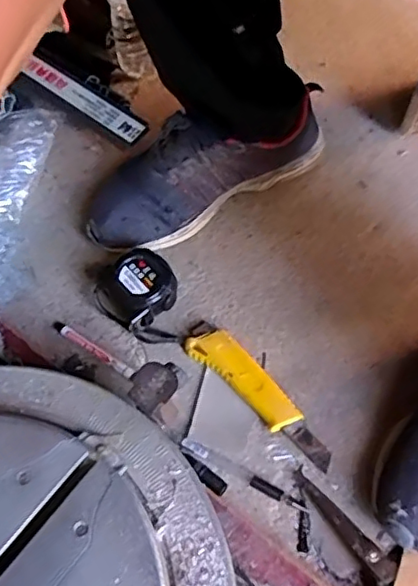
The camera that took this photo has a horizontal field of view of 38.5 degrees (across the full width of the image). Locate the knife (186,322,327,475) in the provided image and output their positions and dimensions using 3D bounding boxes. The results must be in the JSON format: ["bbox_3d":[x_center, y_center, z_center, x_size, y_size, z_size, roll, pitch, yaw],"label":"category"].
[{"bbox_3d":[0.047,0.087,0.557,0.041,0.017,0.177,-41,70,-21],"label":"knife"}]

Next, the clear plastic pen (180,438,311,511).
[{"bbox_3d":[0.030,0.160,0.525,0.120,0.006,0.010,27,64,12],"label":"clear plastic pen"}]

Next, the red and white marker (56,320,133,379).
[{"bbox_3d":[-0.114,0.054,0.582,0.098,0.012,0.011,33,66,15],"label":"red and white marker"}]

